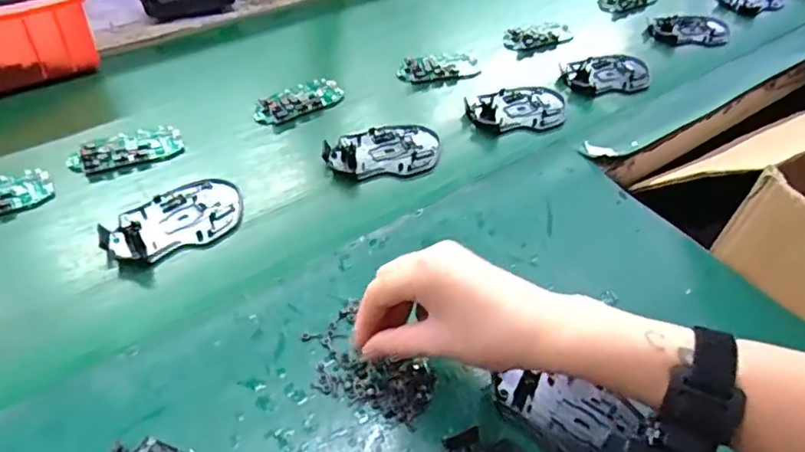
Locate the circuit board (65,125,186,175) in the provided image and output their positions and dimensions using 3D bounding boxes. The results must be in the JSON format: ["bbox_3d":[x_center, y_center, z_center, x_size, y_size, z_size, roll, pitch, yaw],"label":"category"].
[{"bbox_3d":[-0.259,-0.074,0.563,0.099,0.013,0.046,-19,51,-22],"label":"circuit board"}]

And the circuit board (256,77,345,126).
[{"bbox_3d":[-0.108,-0.132,0.632,0.098,0.011,0.043,-29,55,-29],"label":"circuit board"}]

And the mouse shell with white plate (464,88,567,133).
[{"bbox_3d":[0.125,-0.128,0.647,0.110,0.012,0.079,-1,46,-6],"label":"mouse shell with white plate"}]

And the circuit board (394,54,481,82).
[{"bbox_3d":[0.041,-0.181,0.694,0.096,0.015,0.040,-9,48,-13],"label":"circuit board"}]

